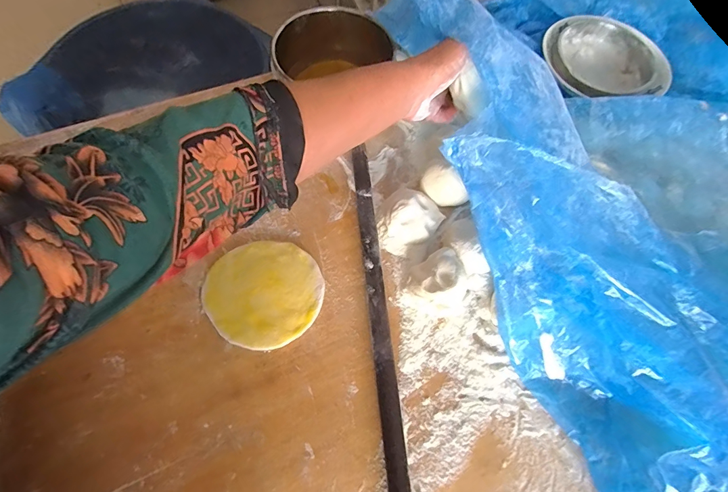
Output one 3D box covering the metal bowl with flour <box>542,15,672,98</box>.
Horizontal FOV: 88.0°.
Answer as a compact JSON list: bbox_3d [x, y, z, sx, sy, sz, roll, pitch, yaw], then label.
[{"bbox_3d":[0.366,-0.286,0.593,0.174,0.054,0.169,-11,67,-8],"label":"metal bowl with flour"}]

